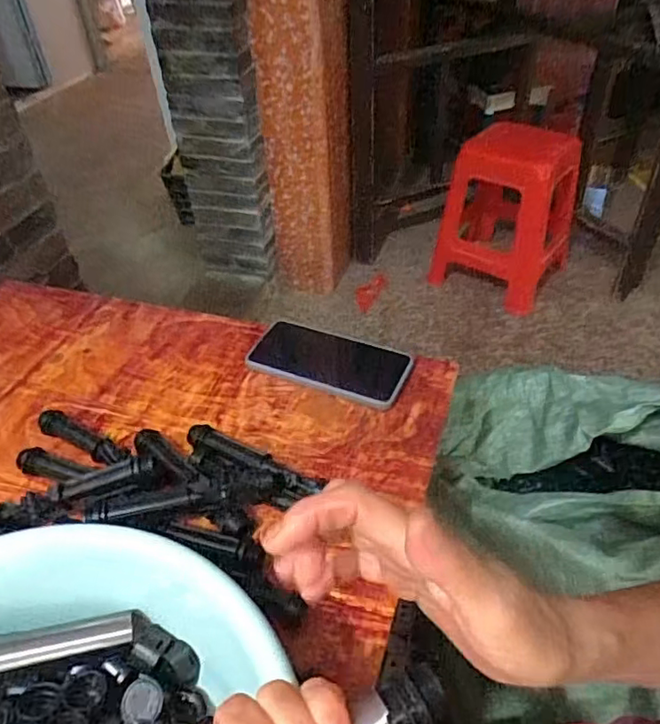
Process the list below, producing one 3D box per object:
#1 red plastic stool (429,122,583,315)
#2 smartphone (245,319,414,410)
[{"bbox_3d":[0.572,-0.472,1.784,0.359,0.482,0.433,22,47,25],"label":"red plastic stool"},{"bbox_3d":[-0.001,-0.001,0.588,0.161,0.009,0.074,17,57,14],"label":"smartphone"}]

